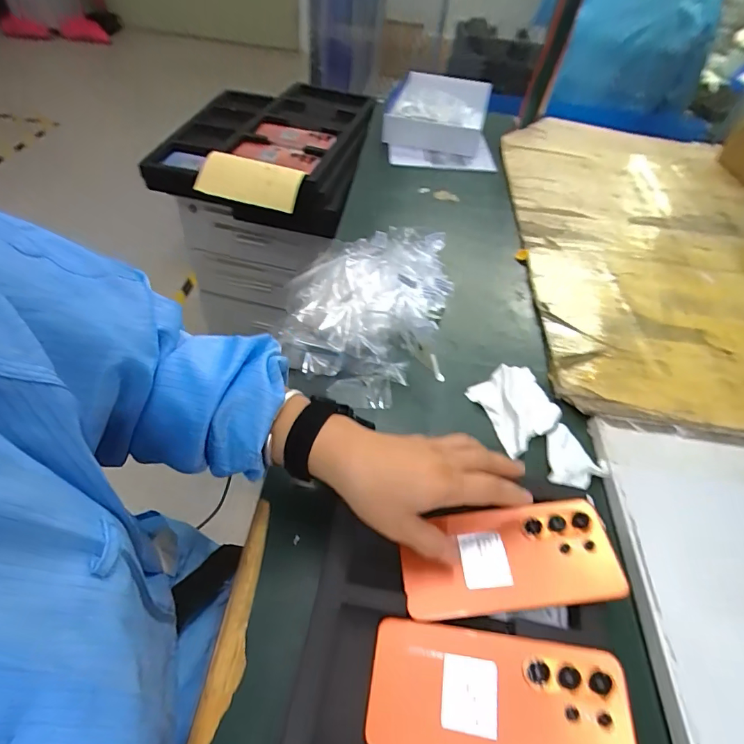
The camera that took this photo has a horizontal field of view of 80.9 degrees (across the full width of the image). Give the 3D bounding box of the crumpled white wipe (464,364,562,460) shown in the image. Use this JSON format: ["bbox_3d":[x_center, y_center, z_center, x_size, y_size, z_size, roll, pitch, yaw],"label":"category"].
[{"bbox_3d":[0.168,0.036,0.496,0.085,0.017,0.097,-18,52,-17],"label":"crumpled white wipe"}]

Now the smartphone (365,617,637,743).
[{"bbox_3d":[0.083,0.219,0.292,0.166,0.014,0.079,8,49,5],"label":"smartphone"}]

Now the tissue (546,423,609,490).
[{"bbox_3d":[0.212,0.090,0.452,0.057,0.021,0.085,16,50,11],"label":"tissue"}]

